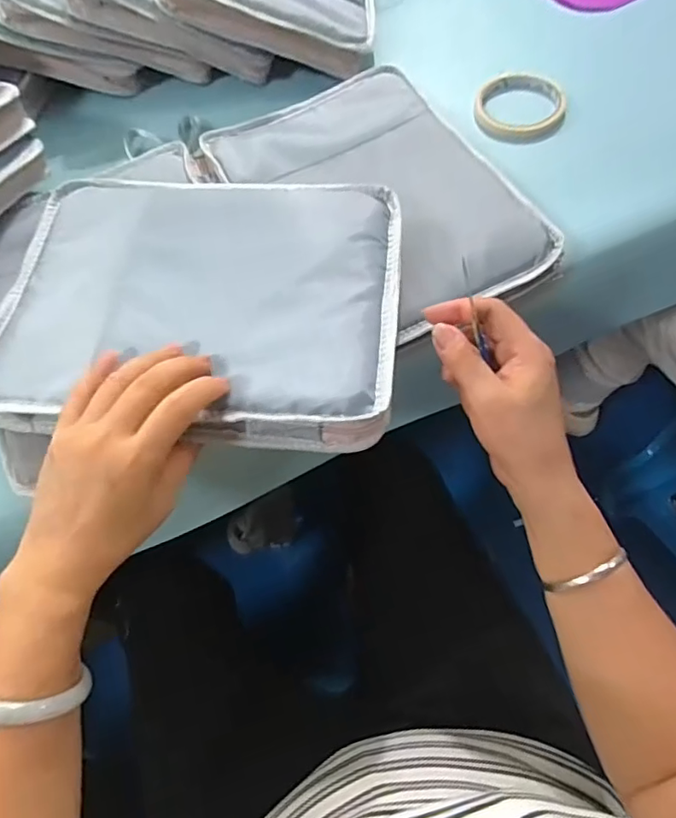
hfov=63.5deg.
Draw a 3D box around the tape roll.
[{"bbox_3d":[0.183,-0.305,0.549,0.088,0.018,0.091,-1,63,2],"label":"tape roll"}]

